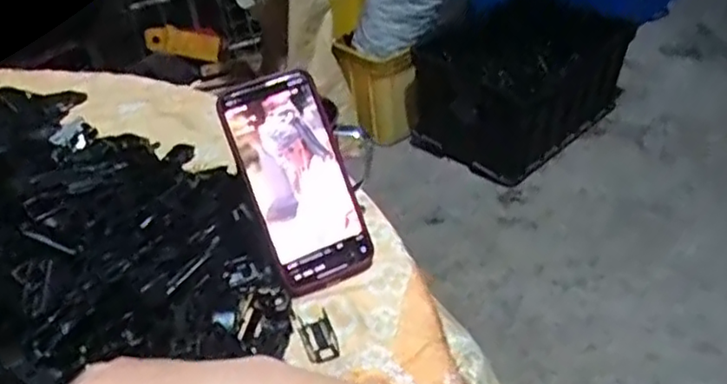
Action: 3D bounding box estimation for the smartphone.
[{"bbox_3d":[-0.050,-0.008,0.500,0.082,0.164,0.009,-24,9,-13],"label":"smartphone"}]

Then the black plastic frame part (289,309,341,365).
[{"bbox_3d":[-0.032,0.101,0.461,0.025,0.011,0.044,-17,38,-15],"label":"black plastic frame part"}]

